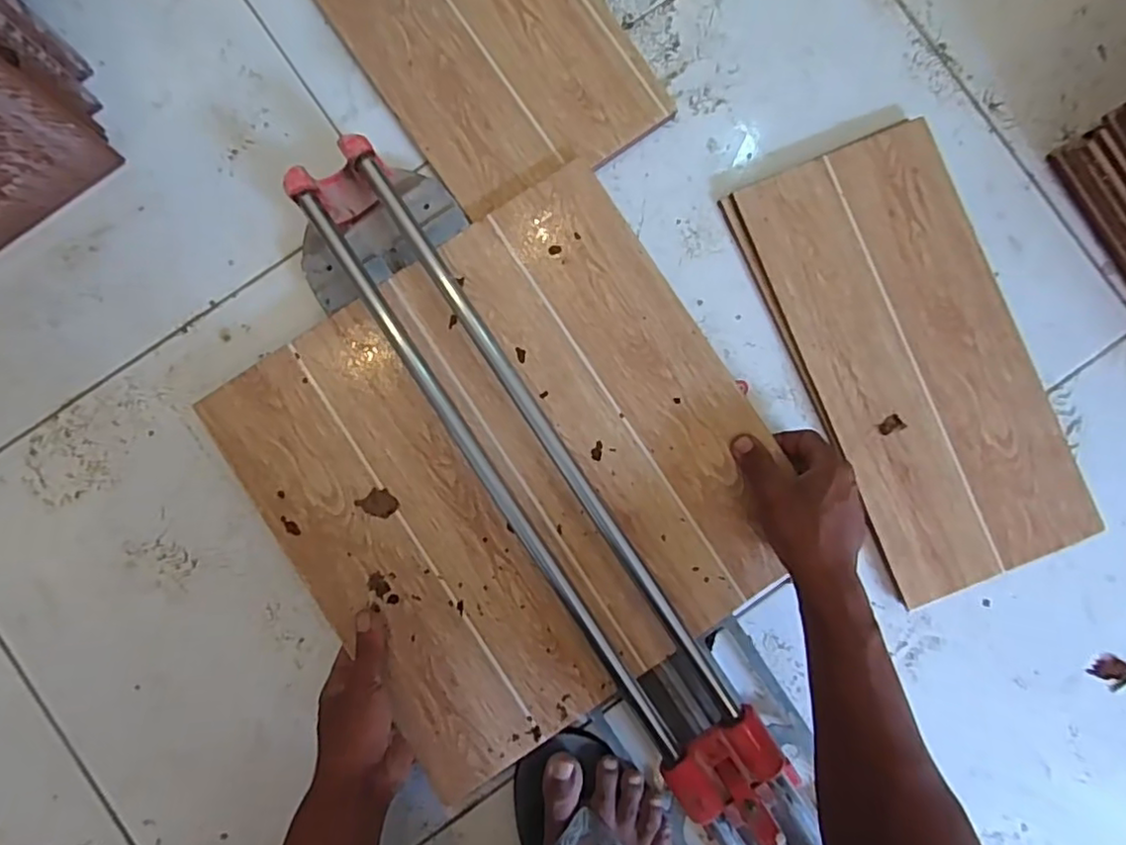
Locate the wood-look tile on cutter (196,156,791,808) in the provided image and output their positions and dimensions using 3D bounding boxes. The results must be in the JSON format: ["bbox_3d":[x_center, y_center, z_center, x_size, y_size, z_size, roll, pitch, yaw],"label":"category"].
[{"bbox_3d":[-0.041,0.046,0.535,0.384,0.008,0.396,-32,87,-2],"label":"wood-look tile on cutter"}]

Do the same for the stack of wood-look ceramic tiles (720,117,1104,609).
[{"bbox_3d":[0.308,-0.054,0.563,0.187,0.021,0.388,-22,87,-1],"label":"stack of wood-look ceramic tiles"}]

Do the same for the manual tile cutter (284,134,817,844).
[{"bbox_3d":[0.011,0.092,0.516,0.140,0.090,0.718,-33,87,-2],"label":"manual tile cutter"}]

